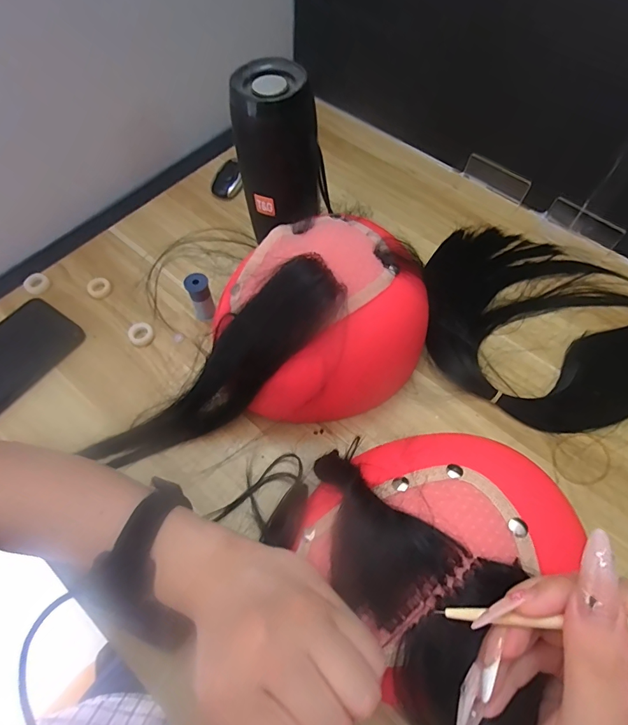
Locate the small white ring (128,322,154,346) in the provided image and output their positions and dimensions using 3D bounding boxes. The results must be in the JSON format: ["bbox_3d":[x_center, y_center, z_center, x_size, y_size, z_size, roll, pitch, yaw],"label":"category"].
[{"bbox_3d":[-0.167,-0.028,0.397,0.022,0.010,0.022,0,62,-1],"label":"small white ring"}]

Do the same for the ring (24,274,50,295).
[{"bbox_3d":[-0.286,-0.082,0.424,0.023,0.006,0.019,-40,70,-19],"label":"ring"}]

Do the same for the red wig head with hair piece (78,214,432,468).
[{"bbox_3d":[-0.040,0.001,0.326,0.280,0.126,0.118,-30,67,-15],"label":"red wig head with hair piece"}]

